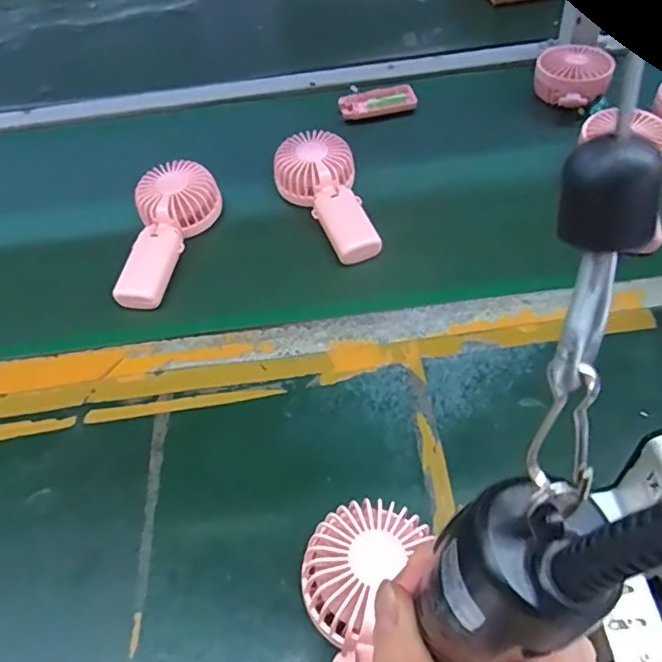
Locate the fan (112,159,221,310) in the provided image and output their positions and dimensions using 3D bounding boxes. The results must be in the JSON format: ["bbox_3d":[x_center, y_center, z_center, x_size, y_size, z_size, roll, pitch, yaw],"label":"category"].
[{"bbox_3d":[-0.169,-0.103,0.595,0.082,0.041,0.175,0,53,5],"label":"fan"}]

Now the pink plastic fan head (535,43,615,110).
[{"bbox_3d":[0.293,-0.304,0.704,0.085,0.057,0.076,17,56,17],"label":"pink plastic fan head"}]

